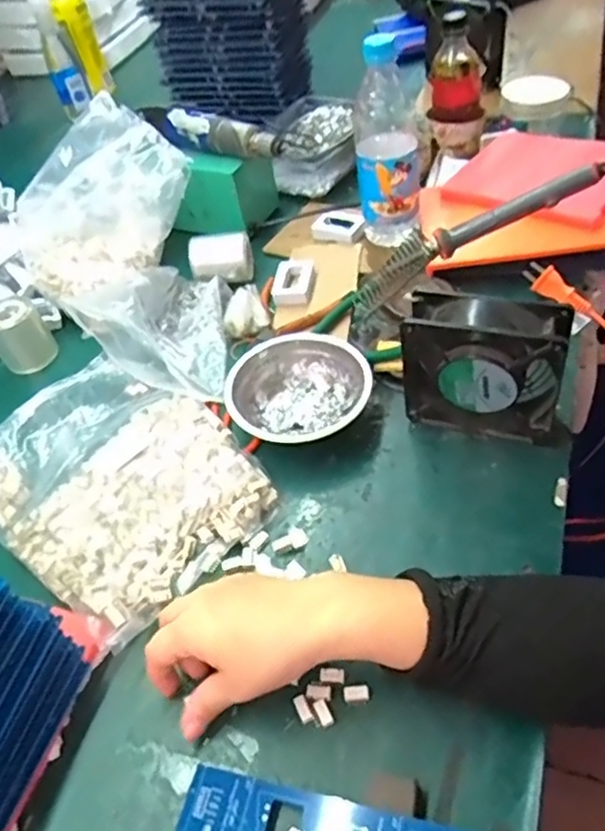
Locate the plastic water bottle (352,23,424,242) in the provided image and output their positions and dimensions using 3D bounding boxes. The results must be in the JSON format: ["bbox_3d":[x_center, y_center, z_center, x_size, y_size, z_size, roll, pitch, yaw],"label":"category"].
[{"bbox_3d":[0.091,-0.288,0.673,0.072,0.199,0.062,-1,48,10],"label":"plastic water bottle"}]

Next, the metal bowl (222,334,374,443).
[{"bbox_3d":[-0.004,-0.022,0.570,0.129,0.034,0.116,-20,48,-7],"label":"metal bowl"}]

